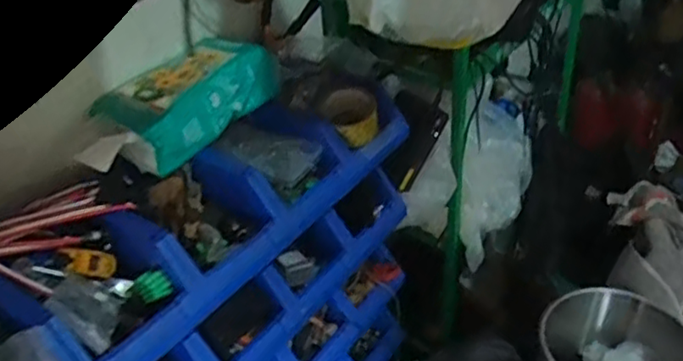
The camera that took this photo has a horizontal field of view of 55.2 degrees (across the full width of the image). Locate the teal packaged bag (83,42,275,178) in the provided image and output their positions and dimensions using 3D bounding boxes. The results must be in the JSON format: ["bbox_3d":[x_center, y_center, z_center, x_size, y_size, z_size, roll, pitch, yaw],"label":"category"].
[{"bbox_3d":[-0.214,-0.129,0.939,0.128,0.091,0.254,21,42,30],"label":"teal packaged bag"}]

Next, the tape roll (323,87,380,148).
[{"bbox_3d":[0.018,-0.105,1.020,0.072,0.064,0.084,-12,36,-12],"label":"tape roll"}]

